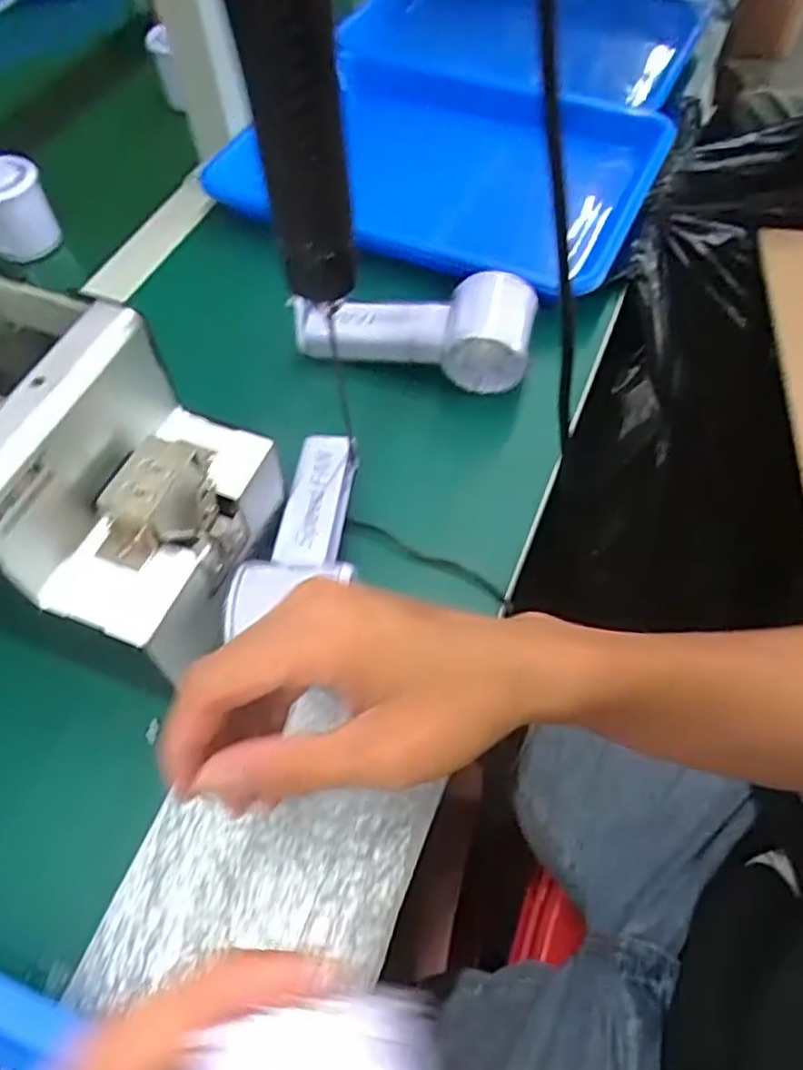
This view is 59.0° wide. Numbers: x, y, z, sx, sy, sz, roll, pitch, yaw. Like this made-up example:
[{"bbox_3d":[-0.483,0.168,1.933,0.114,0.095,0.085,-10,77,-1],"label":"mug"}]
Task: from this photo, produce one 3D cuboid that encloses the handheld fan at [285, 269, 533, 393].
[{"bbox_3d":[0.007,-0.143,0.474,0.159,0.044,0.063,11,59,8],"label":"handheld fan"}]

